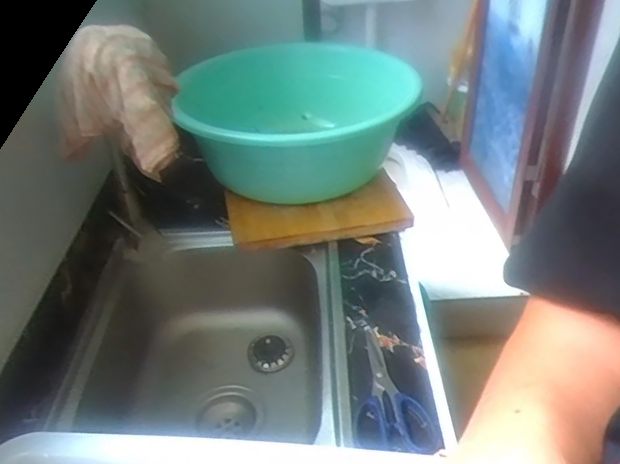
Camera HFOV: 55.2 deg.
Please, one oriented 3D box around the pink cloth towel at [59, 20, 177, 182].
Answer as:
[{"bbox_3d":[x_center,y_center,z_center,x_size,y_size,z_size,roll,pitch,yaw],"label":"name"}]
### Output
[{"bbox_3d":[-0.254,-0.180,0.776,0.146,0.126,0.206,-8,36,-6],"label":"pink cloth towel"}]

